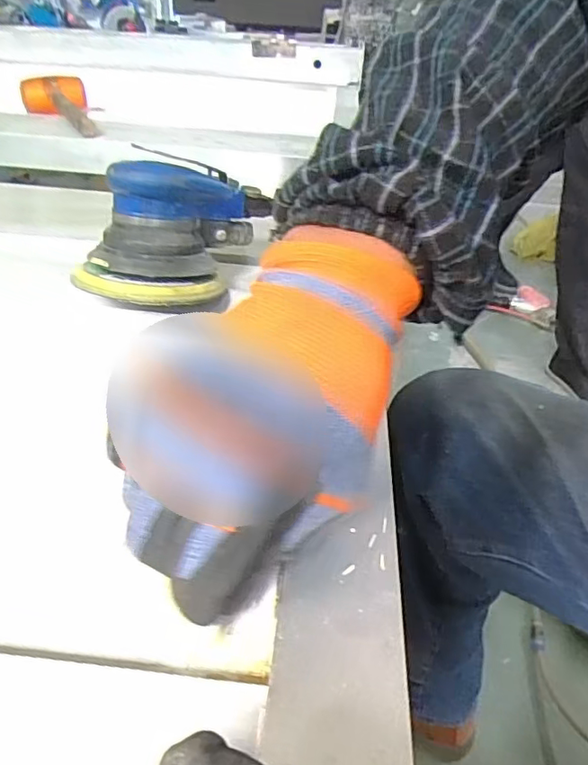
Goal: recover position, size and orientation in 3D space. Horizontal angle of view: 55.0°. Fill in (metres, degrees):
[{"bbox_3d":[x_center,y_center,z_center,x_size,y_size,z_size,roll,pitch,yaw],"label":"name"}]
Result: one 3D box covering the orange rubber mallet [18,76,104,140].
[{"bbox_3d":[-0.384,-0.456,0.921,0.100,0.057,0.214,-11,37,-23],"label":"orange rubber mallet"}]

